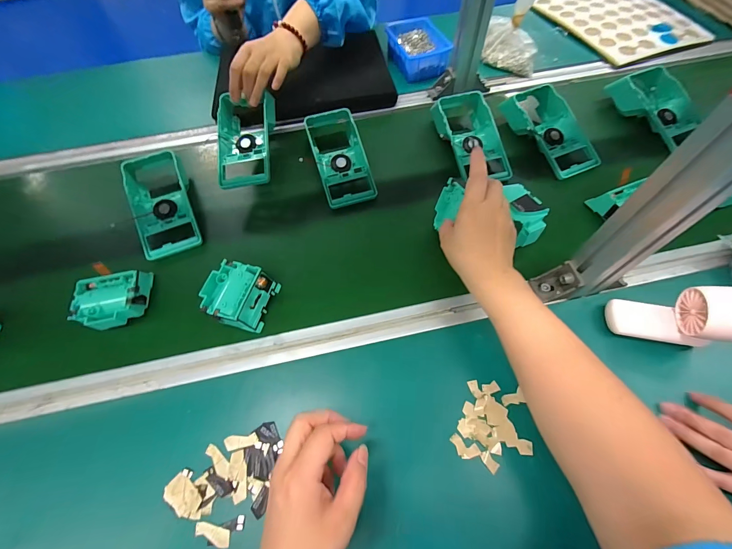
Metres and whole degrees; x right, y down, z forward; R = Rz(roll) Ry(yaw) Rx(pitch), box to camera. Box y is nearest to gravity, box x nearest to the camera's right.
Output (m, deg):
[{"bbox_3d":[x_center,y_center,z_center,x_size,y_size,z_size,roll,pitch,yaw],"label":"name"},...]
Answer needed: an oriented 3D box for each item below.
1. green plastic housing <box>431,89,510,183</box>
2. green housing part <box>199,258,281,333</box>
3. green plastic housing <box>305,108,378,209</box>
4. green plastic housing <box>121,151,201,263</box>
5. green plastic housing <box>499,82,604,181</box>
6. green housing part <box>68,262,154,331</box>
[{"bbox_3d":[0.176,-0.233,0.545,0.092,0.057,0.166,-11,62,-3],"label":"green plastic housing"},{"bbox_3d":[-0.167,0.029,0.423,0.078,0.044,0.075,13,63,10],"label":"green housing part"},{"bbox_3d":[-0.042,-0.190,0.534,0.080,0.067,0.165,-16,62,-5],"label":"green plastic housing"},{"bbox_3d":[-0.318,-0.116,0.504,0.085,0.045,0.191,-21,75,-8],"label":"green plastic housing"},{"bbox_3d":[0.311,-0.243,0.539,0.095,0.044,0.189,-21,63,-8],"label":"green plastic housing"},{"bbox_3d":[-0.332,0.030,0.420,0.076,0.043,0.073,-14,62,-4],"label":"green housing part"}]

